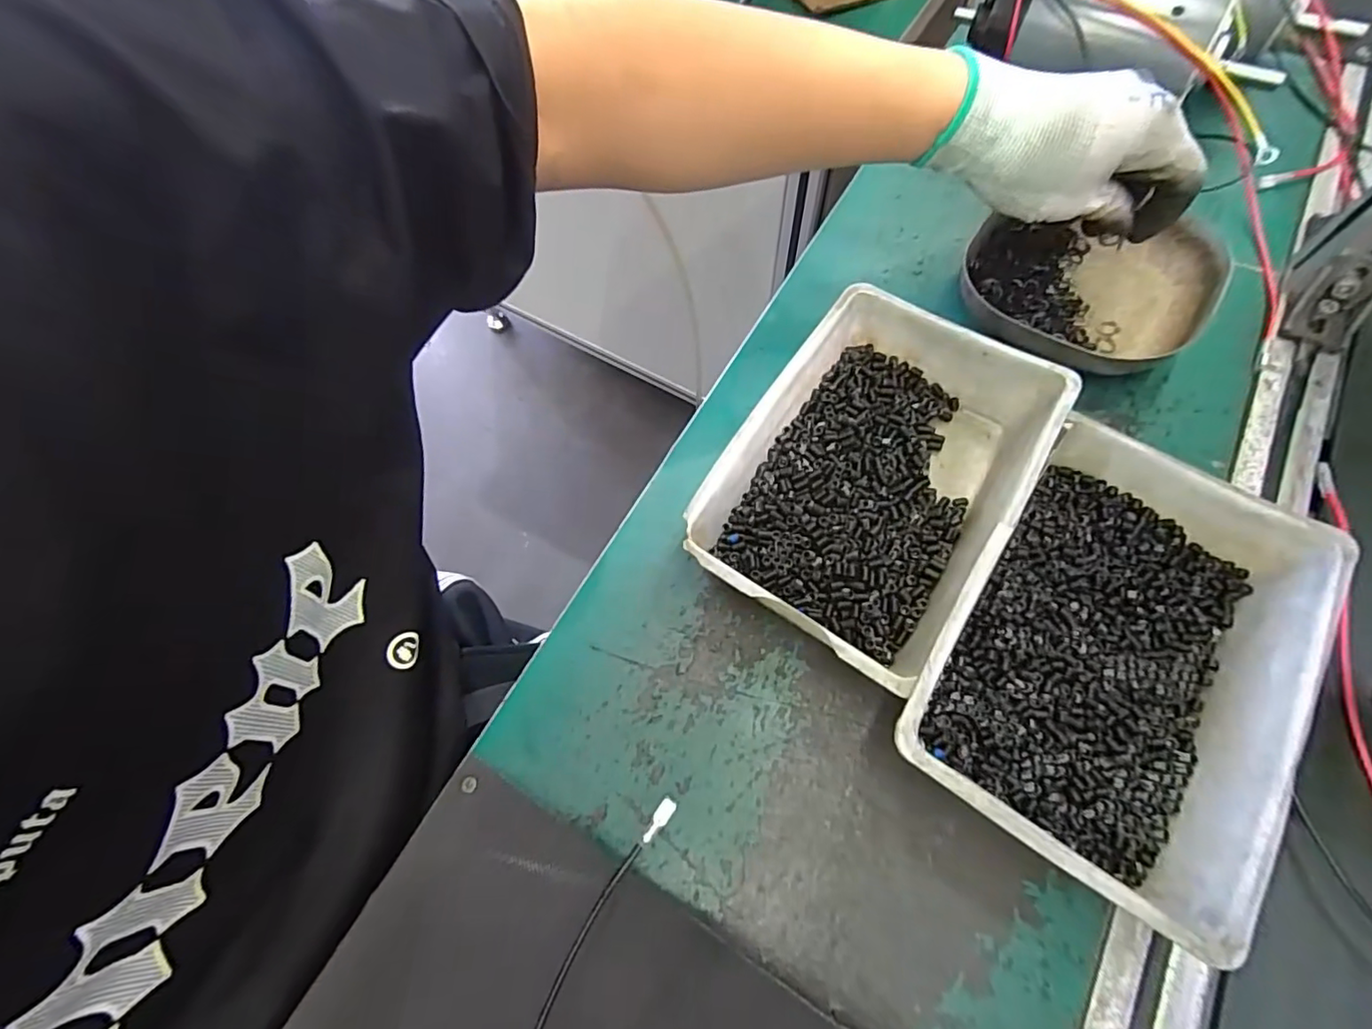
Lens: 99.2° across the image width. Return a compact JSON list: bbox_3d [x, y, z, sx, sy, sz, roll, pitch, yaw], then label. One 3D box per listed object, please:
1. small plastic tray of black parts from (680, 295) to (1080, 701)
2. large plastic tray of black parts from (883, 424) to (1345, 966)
[{"bbox_3d":[0.102,-0.022,0.327,0.139,0.056,0.198,32,72,15],"label":"small plastic tray of black parts"},{"bbox_3d":[0.201,0.066,0.283,0.136,0.056,0.200,33,72,15],"label":"large plastic tray of black parts"}]

